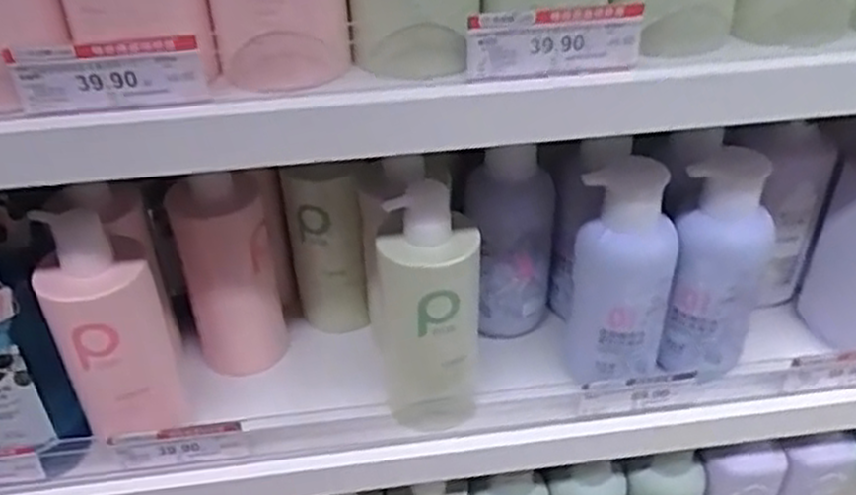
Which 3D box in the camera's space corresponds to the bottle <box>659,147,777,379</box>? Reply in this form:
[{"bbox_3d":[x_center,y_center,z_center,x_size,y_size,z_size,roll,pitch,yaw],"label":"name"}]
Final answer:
[{"bbox_3d":[0.234,0.019,0.640,0.075,0.182,0.089,16,42,20],"label":"bottle"}]

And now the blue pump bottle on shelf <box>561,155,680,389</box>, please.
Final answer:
[{"bbox_3d":[0.157,0.024,0.635,0.083,0.175,0.075,3,39,5],"label":"blue pump bottle on shelf"}]

